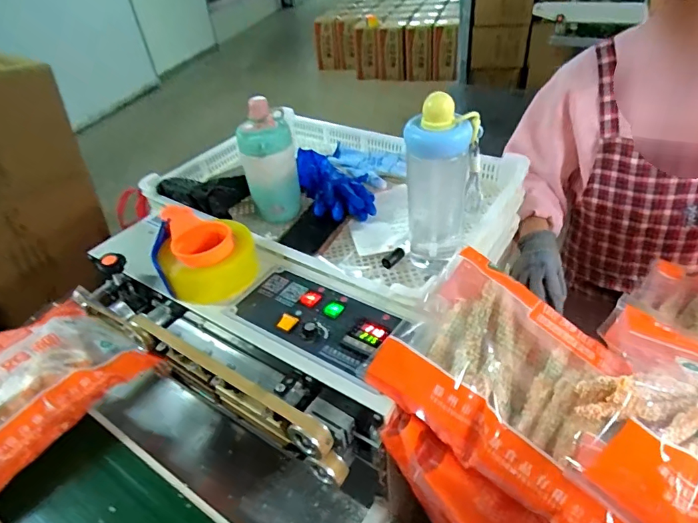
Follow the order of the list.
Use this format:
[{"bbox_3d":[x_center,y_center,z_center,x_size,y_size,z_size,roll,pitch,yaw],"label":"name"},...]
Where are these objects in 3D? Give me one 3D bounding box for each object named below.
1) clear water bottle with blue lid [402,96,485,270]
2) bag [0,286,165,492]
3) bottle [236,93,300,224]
[{"bbox_3d":[0.124,-0.099,0.597,0.090,0.223,0.070,6,41,15],"label":"clear water bottle with blue lid"},{"bbox_3d":[-0.413,0.156,0.568,0.182,0.068,0.287,21,46,29],"label":"bag"},{"bbox_3d":[-0.129,-0.160,0.738,0.081,0.178,0.096,-16,40,-11],"label":"bottle"}]

